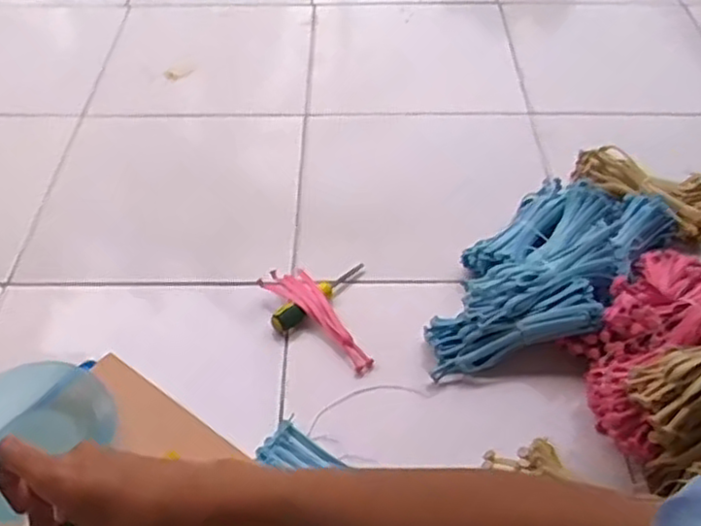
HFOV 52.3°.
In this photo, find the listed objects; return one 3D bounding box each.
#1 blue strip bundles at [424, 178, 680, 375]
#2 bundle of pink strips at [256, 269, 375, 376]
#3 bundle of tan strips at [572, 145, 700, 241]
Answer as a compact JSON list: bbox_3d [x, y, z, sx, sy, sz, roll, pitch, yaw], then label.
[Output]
[{"bbox_3d":[0.264,0.011,0.957,0.200,0.121,0.387,30,55,25],"label":"blue strip bundles"},{"bbox_3d":[-0.035,0.069,0.945,0.196,0.028,0.054,37,58,28],"label":"bundle of pink strips"},{"bbox_3d":[0.436,-0.111,1.062,0.224,0.055,0.066,28,54,23],"label":"bundle of tan strips"}]

